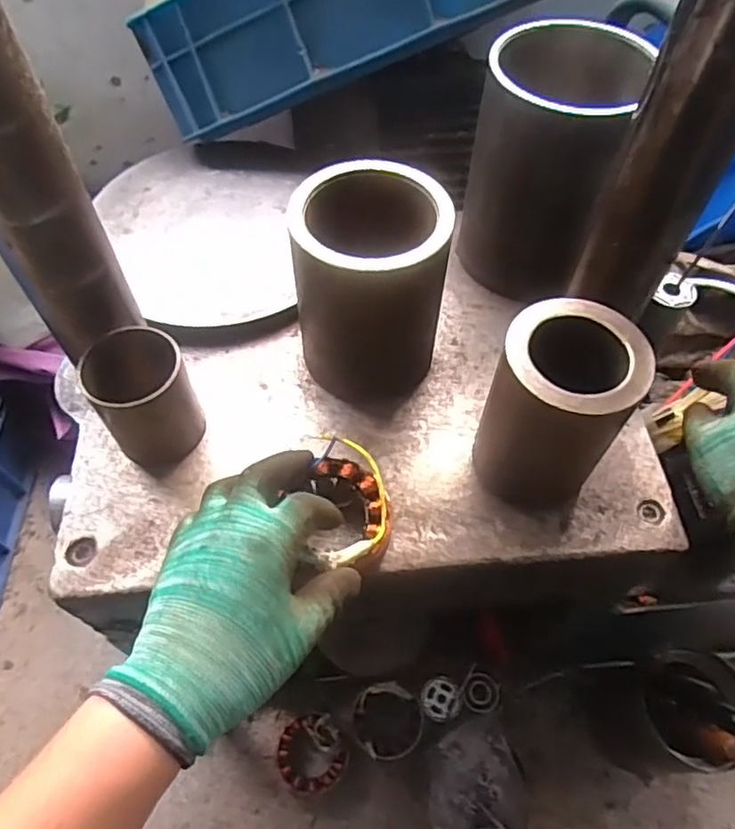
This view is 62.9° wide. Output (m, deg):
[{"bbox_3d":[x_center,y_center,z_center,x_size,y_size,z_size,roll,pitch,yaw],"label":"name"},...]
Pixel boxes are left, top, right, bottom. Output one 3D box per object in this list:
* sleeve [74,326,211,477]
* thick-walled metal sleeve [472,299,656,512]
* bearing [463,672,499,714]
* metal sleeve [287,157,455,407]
[{"bbox_3d":[-0.165,-0.012,0.455,0.069,0.092,0.068,0,57,-1],"label":"sleeve"},{"bbox_3d":[0.129,-0.001,0.422,0.083,0.136,0.084,0,57,-1],"label":"thick-walled metal sleeve"},{"bbox_3d":[0.147,0.357,0.772,0.043,0.006,0.046,1,73,-2],"label":"bearing"},{"bbox_3d":[0.003,-0.095,0.468,0.107,0.152,0.101,8,57,4],"label":"metal sleeve"}]

